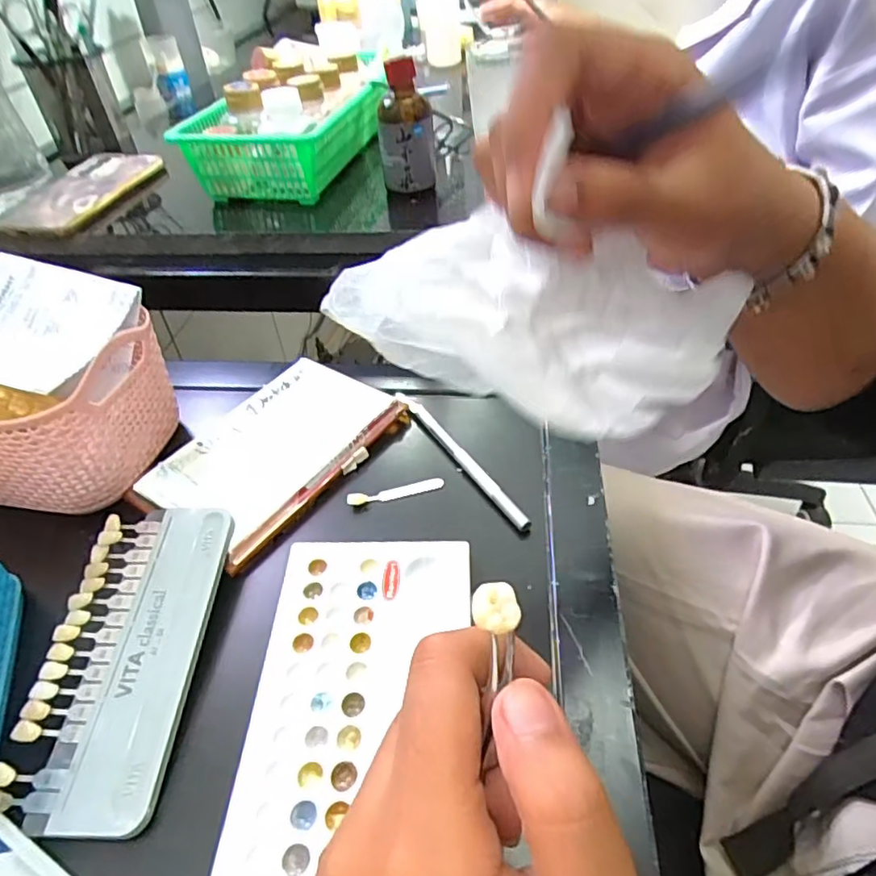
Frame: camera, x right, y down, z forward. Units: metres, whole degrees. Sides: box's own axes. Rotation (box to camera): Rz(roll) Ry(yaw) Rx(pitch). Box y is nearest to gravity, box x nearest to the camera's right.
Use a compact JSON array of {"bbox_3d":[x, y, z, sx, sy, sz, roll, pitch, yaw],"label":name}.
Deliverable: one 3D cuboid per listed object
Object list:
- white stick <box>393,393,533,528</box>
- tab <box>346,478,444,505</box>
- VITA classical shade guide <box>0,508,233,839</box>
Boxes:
[{"bbox_3d":[0.013,0.010,0.357,0.008,0.011,0.130,-26,47,-22],"label":"white stick"},{"bbox_3d":[-0.025,0.031,0.342,0.056,0.006,0.007,-12,44,-8],"label":"tab"},{"bbox_3d":[-0.144,0.094,0.268,0.067,0.013,0.143,-2,43,2],"label":"VITA classical shade guide"}]

